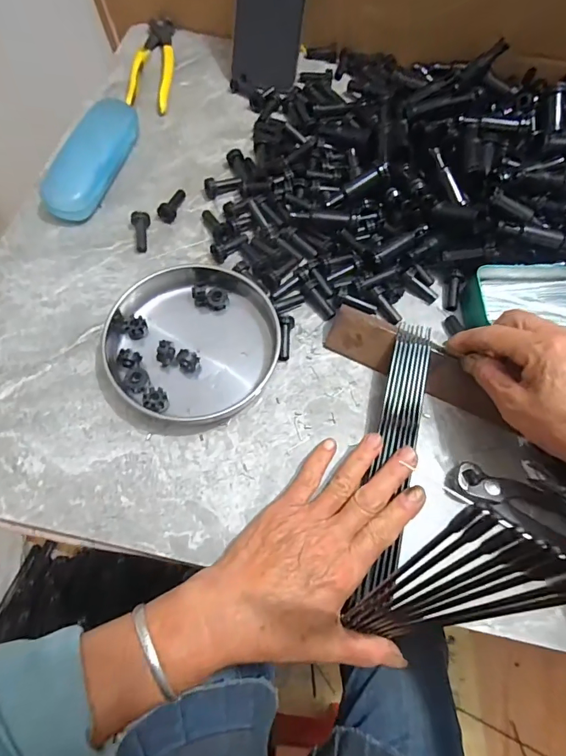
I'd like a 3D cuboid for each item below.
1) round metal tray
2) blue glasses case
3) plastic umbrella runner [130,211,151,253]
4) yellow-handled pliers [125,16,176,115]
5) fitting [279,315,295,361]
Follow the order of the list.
[{"bbox_3d":[-0.081,-0.036,0.366,0.149,0.021,0.137,1,67,-2],"label":"round metal tray"},{"bbox_3d":[-0.190,-0.222,0.434,0.048,0.032,0.154,13,67,3],"label":"blue glasses case"},{"bbox_3d":[-0.135,-0.139,0.410,0.016,0.013,0.042,-9,68,-6],"label":"plastic umbrella runner"},{"bbox_3d":[-0.152,-0.370,0.503,0.044,0.012,0.160,-1,67,-3],"label":"yellow-handled pliers"},{"bbox_3d":[0.002,-0.034,0.373,0.013,0.014,0.039,4,81,-1],"label":"fitting"}]

